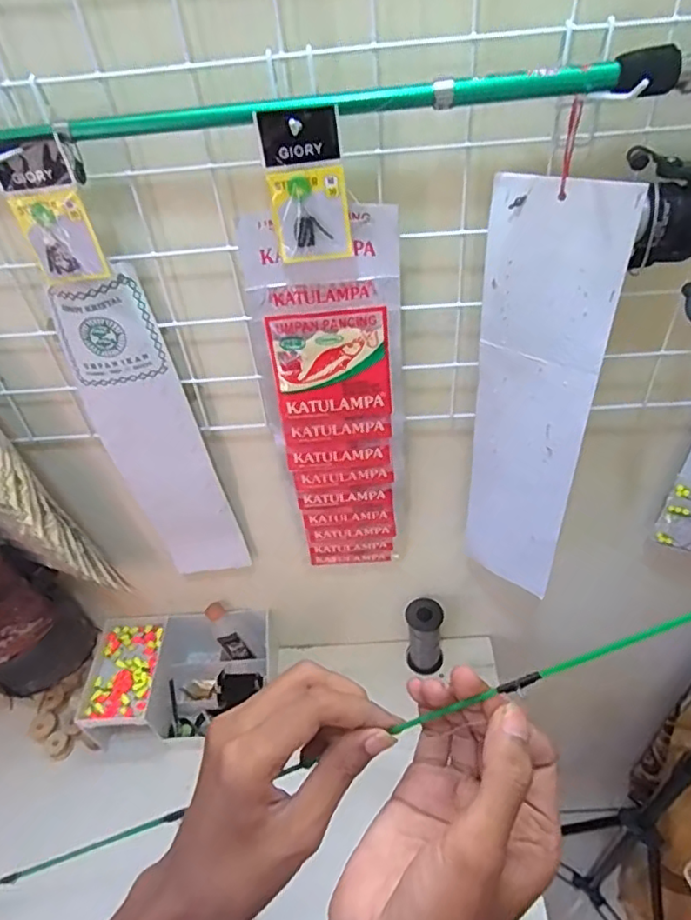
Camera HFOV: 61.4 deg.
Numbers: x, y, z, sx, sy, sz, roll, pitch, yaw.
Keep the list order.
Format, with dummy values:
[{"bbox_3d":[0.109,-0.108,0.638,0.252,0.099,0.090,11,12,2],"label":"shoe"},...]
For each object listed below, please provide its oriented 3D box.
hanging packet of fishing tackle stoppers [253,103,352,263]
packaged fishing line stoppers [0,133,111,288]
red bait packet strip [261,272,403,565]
[{"bbox_3d":[-0.025,-0.180,0.388,0.051,0.092,0.009,-5,43,2],"label":"hanging packet of fishing tackle stoppers"},{"bbox_3d":[-0.201,-0.167,0.398,0.053,0.093,0.012,-3,36,6],"label":"packaged fishing line stoppers"},{"bbox_3d":[-0.005,-0.005,0.570,0.117,0.348,0.026,-5,43,2],"label":"red bait packet strip"}]

